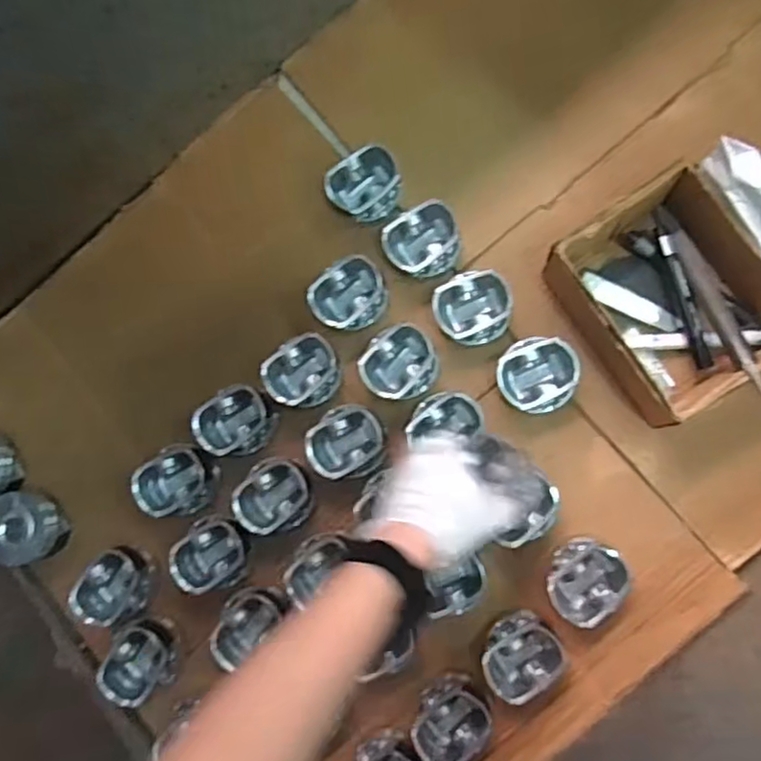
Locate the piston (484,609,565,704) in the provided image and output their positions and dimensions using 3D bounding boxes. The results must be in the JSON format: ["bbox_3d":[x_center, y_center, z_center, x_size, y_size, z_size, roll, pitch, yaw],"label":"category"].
[{"bbox_3d":[0.139,0.270,0.654,0.077,0.048,0.072,-1,85,7],"label":"piston"}]

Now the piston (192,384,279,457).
[{"bbox_3d":[-0.152,0.044,0.725,0.074,0.072,0.068,-1,85,7],"label":"piston"}]

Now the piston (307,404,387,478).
[{"bbox_3d":[-0.033,0.063,0.692,0.077,0.044,0.071,-1,85,7],"label":"piston"}]

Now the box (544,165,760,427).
[{"bbox_3d":[0.277,-0.079,0.640,0.150,0.088,0.189,-33,83,3],"label":"box"}]

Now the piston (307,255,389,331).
[{"bbox_3d":[-0.032,-0.089,0.711,0.080,0.042,0.071,-44,82,2],"label":"piston"}]

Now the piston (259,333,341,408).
[{"bbox_3d":[-0.080,-0.011,0.706,0.071,0.048,0.075,-1,85,7],"label":"piston"}]

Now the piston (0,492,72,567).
[{"bbox_3d":[-0.393,0.162,0.736,0.087,0.047,0.076,-12,84,5],"label":"piston"}]

